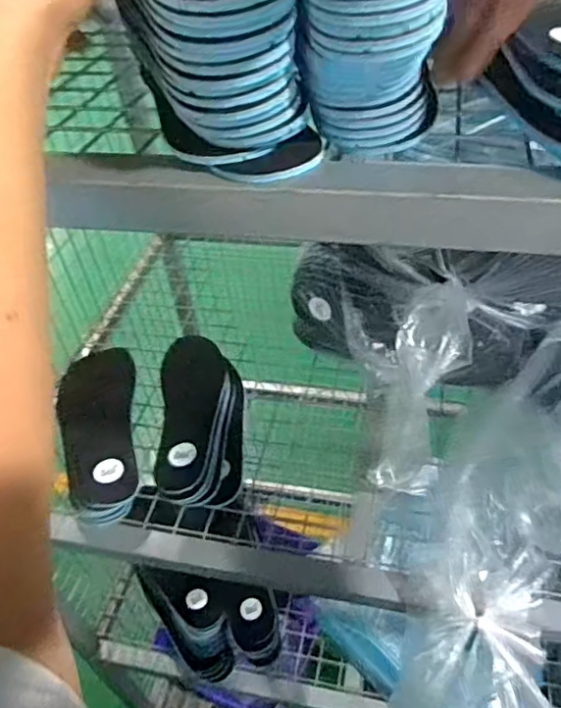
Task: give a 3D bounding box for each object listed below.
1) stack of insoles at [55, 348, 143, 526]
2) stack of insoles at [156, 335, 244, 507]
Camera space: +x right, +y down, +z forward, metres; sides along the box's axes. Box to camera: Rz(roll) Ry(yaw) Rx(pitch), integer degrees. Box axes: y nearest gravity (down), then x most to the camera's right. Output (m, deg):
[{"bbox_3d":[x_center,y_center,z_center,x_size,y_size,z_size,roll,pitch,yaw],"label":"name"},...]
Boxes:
[{"bbox_3d":[-0.186,0.074,0.598,0.087,0.046,0.189,-15,44,-9],"label":"stack of insoles"},{"bbox_3d":[-0.083,0.061,0.611,0.086,0.038,0.199,-8,43,-2],"label":"stack of insoles"}]

